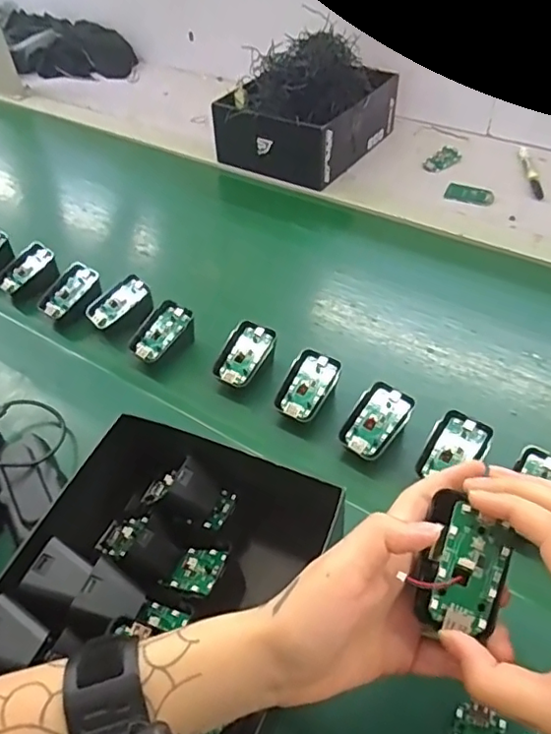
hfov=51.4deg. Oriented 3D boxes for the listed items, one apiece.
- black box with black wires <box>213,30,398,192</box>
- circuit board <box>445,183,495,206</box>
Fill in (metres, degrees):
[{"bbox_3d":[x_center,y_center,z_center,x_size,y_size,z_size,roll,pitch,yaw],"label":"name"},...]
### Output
[{"bbox_3d":[0.048,-0.396,0.855,0.190,0.139,0.237,25,52,25],"label":"black box with black wires"},{"bbox_3d":[0.265,-0.236,0.781,0.064,0.004,0.040,16,49,18],"label":"circuit board"}]

